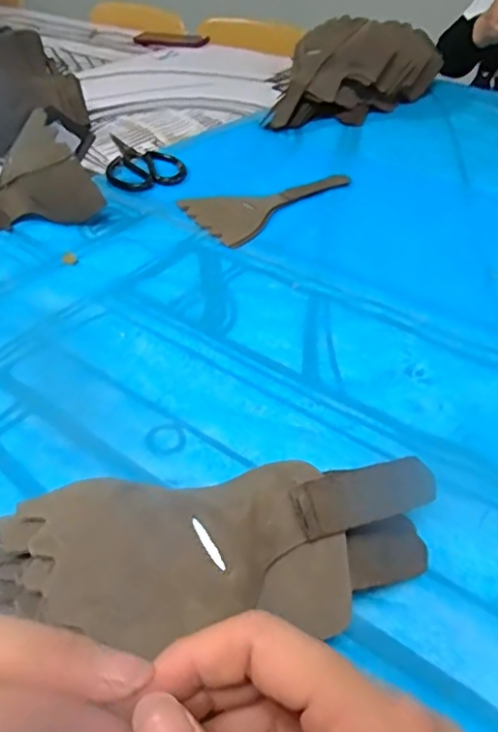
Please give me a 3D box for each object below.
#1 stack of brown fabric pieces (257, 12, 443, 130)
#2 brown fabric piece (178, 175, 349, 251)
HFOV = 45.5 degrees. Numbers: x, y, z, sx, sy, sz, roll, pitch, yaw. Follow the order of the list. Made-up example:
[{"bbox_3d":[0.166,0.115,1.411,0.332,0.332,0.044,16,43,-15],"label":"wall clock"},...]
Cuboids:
[{"bbox_3d":[0.168,-0.463,0.922,0.325,0.126,0.112,-30,48,-31],"label":"stack of brown fabric pieces"},{"bbox_3d":[0.031,-0.187,0.674,0.194,0.006,0.108,-22,44,-23],"label":"brown fabric piece"}]

